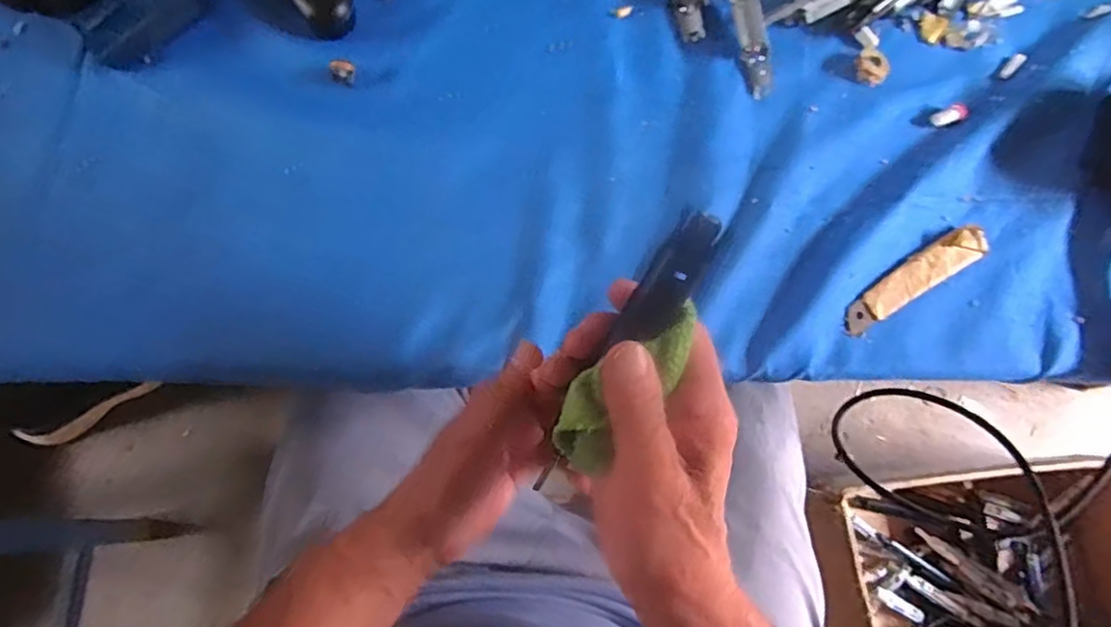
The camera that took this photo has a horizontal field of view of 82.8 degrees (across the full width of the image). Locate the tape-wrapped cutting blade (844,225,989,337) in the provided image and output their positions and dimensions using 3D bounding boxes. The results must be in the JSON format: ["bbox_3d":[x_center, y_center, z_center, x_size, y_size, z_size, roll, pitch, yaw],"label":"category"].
[{"bbox_3d":[0.228,-0.022,0.399,0.107,0.005,0.023,-32,77,-8],"label":"tape-wrapped cutting blade"}]

